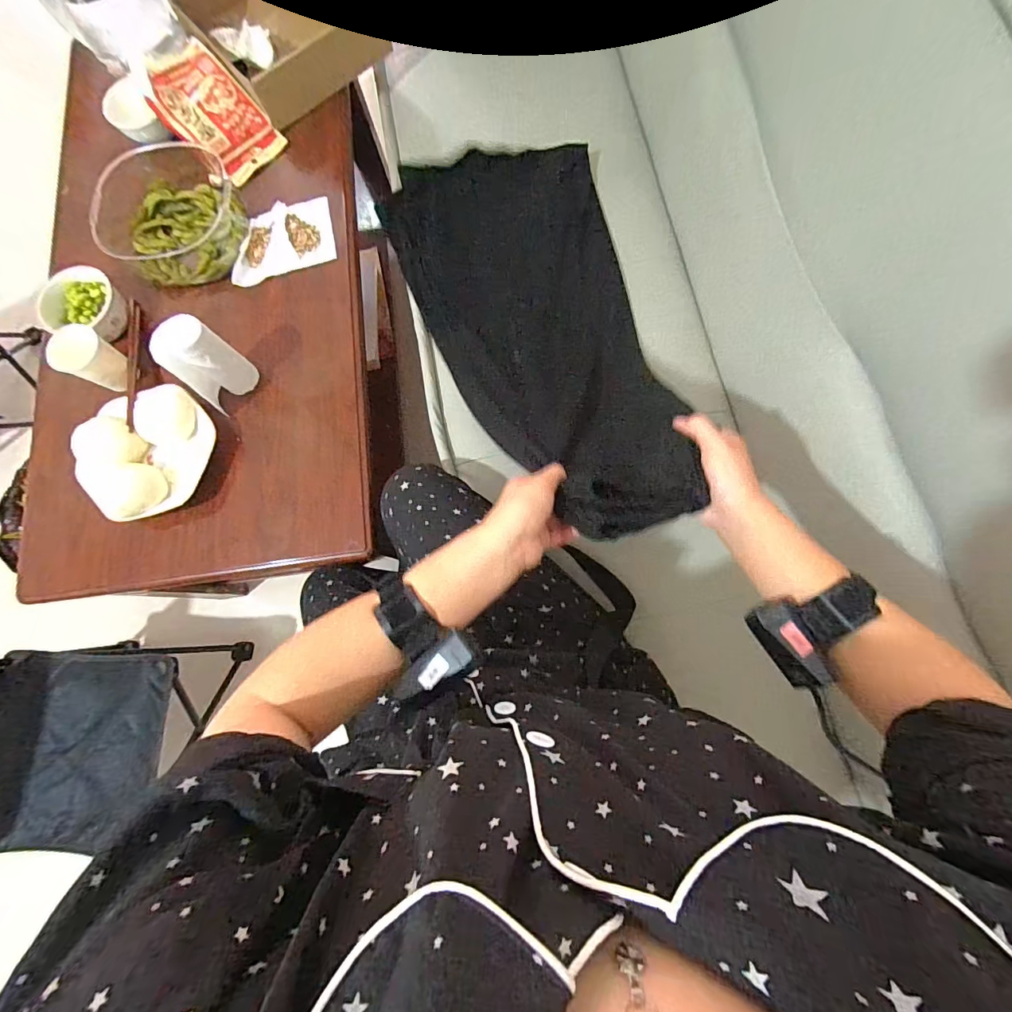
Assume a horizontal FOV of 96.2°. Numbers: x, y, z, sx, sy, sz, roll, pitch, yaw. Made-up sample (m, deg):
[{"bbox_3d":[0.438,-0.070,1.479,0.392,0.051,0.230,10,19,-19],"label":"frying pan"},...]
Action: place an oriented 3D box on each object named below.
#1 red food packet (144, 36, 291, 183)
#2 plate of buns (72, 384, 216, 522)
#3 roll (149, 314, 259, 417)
[{"bbox_3d":[-0.489,-0.656,0.757,0.129,0.020,0.209,-45,102,-6],"label":"red food packet"},{"bbox_3d":[-0.521,-0.083,0.657,0.184,0.048,0.192,34,85,8],"label":"plate of buns"},{"bbox_3d":[-0.423,-0.197,0.640,0.055,0.125,0.090,32,85,8],"label":"roll"}]

